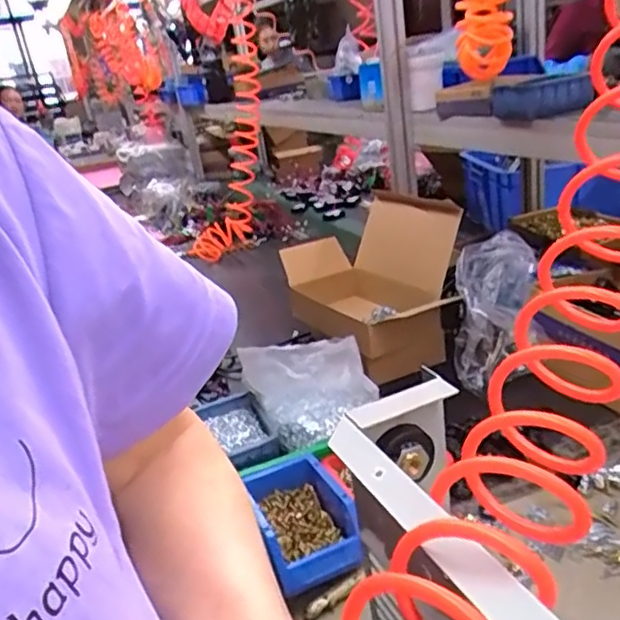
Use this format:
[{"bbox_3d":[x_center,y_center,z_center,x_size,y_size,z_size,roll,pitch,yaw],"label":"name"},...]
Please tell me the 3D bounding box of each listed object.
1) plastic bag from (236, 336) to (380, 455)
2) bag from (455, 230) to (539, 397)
[{"bbox_3d":[0.002,0.093,0.842,0.143,0.097,0.135,-18,24,-21],"label":"plastic bag"},{"bbox_3d":[0.291,-0.003,1.031,0.127,0.167,0.256,8,59,32],"label":"bag"}]

